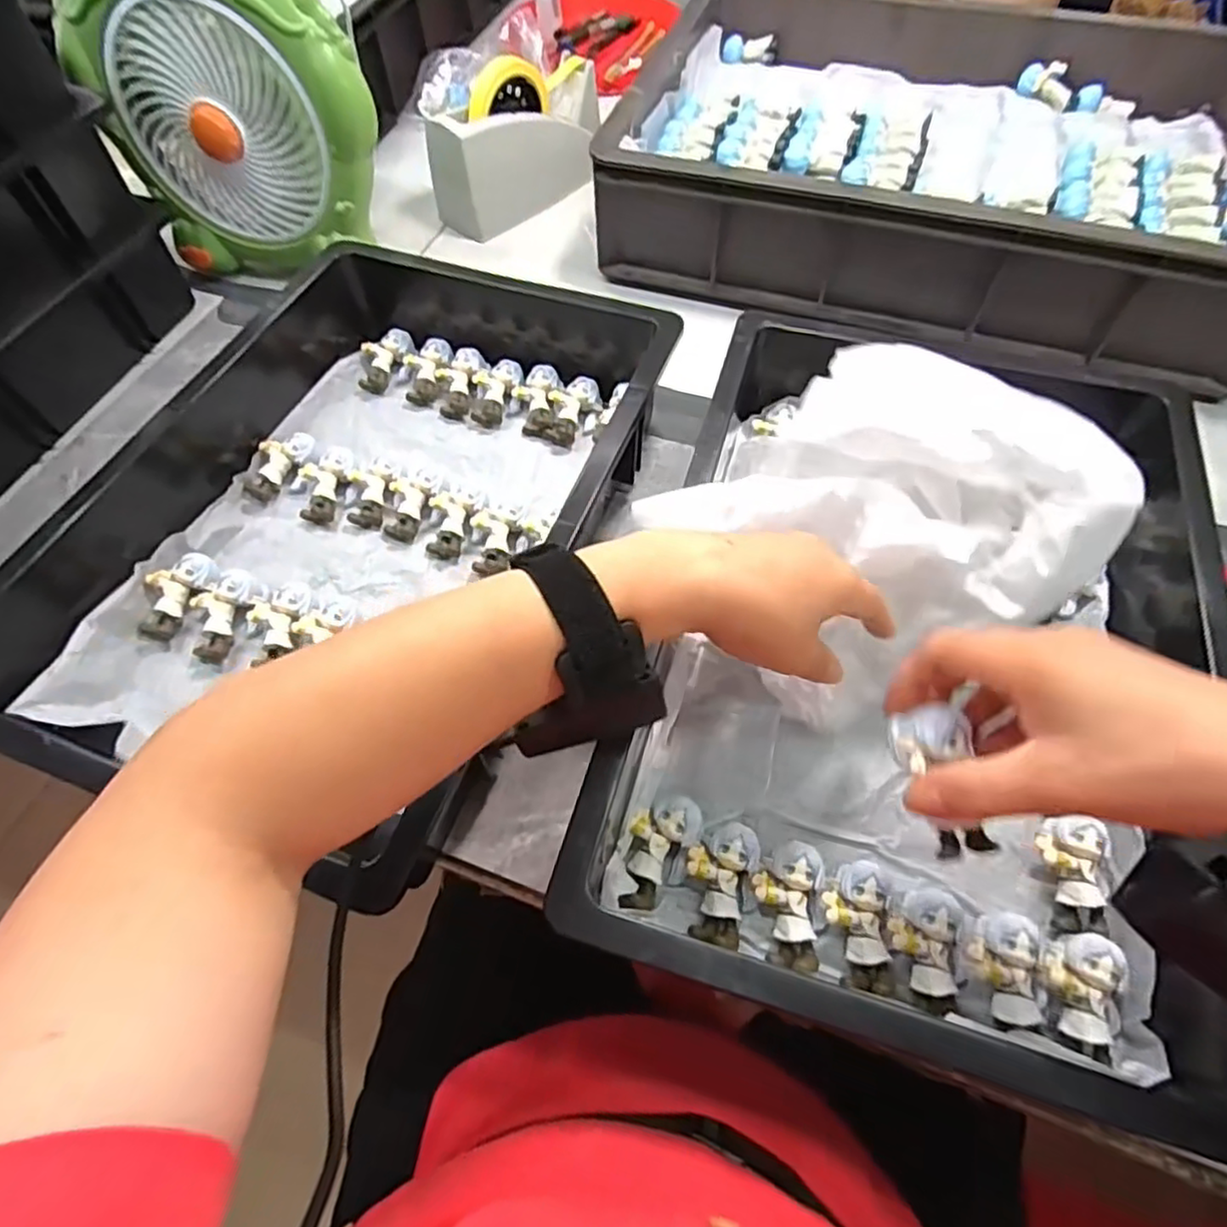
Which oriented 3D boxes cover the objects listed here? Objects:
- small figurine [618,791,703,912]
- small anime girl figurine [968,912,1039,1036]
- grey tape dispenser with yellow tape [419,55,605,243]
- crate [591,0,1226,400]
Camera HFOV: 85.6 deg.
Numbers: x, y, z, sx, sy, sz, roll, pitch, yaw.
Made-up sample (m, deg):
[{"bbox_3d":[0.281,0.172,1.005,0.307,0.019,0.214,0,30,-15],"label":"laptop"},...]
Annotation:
[{"bbox_3d":[0.024,0.139,0.384,0.035,0.031,0.067,23,63,14],"label":"small figurine"},{"bbox_3d":[0.205,0.189,0.352,0.030,0.031,0.054,7,60,5],"label":"small anime girl figurine"},{"bbox_3d":[-0.101,-0.514,0.716,0.072,0.118,0.200,40,68,21],"label":"grey tape dispenser with yellow tape"},{"bbox_3d":[0.322,-0.437,0.655,0.589,0.127,0.387,20,63,13],"label":"crate"}]

